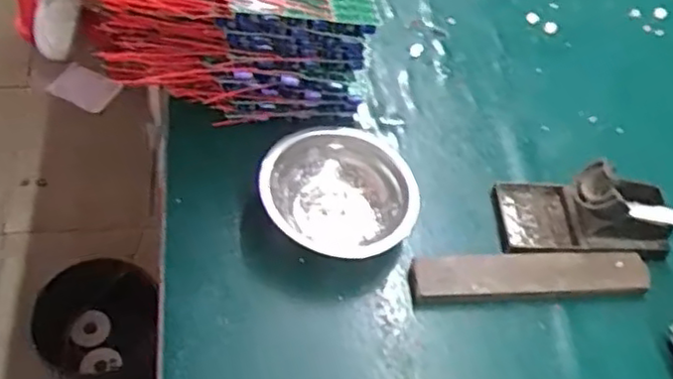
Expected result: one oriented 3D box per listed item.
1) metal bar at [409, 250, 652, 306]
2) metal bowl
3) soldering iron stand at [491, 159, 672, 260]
[{"bbox_3d":[0.162,0.070,0.561,0.202,0.019,0.038,-2,54,-9],"label":"metal bar"},{"bbox_3d":[0.005,0.007,0.572,0.126,0.048,0.121,32,56,15],"label":"metal bowl"},{"bbox_3d":[0.222,0.014,0.590,0.148,0.060,0.071,1,54,-7],"label":"soldering iron stand"}]

